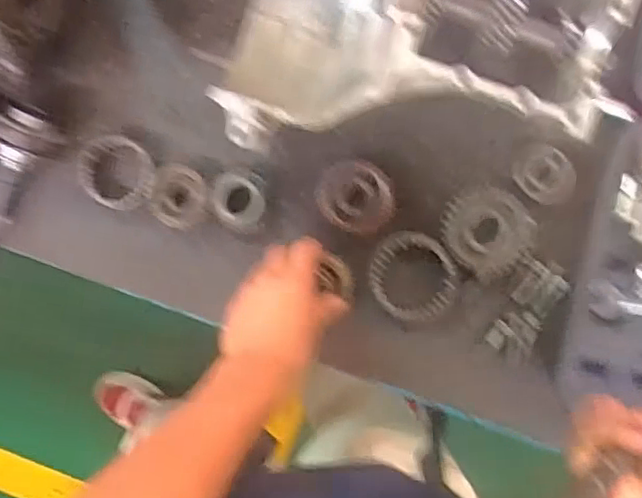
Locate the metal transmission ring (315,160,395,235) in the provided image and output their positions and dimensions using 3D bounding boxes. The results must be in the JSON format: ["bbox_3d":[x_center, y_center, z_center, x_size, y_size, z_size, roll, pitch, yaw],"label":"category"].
[{"bbox_3d":[0.033,-0.051,0.583,0.073,0.021,0.067,0,95,1],"label":"metal transmission ring"}]

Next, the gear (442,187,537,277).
[{"bbox_3d":[0.159,-0.016,0.576,0.084,0.020,0.077,0,95,1],"label":"gear"}]

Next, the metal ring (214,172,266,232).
[{"bbox_3d":[-0.078,-0.047,0.586,0.047,0.029,0.060,-32,94,4],"label":"metal ring"}]

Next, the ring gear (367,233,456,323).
[{"bbox_3d":[0.089,0.026,0.584,0.080,0.014,0.086,0,95,1],"label":"ring gear"}]

